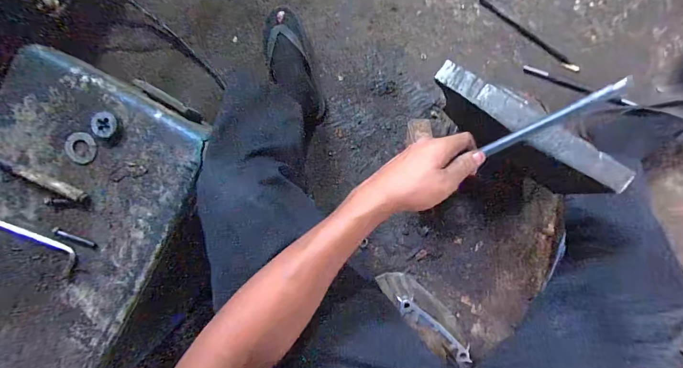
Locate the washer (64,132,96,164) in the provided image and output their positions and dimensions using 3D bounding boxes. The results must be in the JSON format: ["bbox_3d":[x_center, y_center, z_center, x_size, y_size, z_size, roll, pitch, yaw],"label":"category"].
[{"bbox_3d":[-0.368,-0.050,0.484,0.039,0.004,0.044,2,101,-9],"label":"washer"}]

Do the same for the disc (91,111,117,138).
[{"bbox_3d":[-0.329,-0.082,0.472,0.031,0.004,0.034,-1,93,-16],"label":"disc"}]

